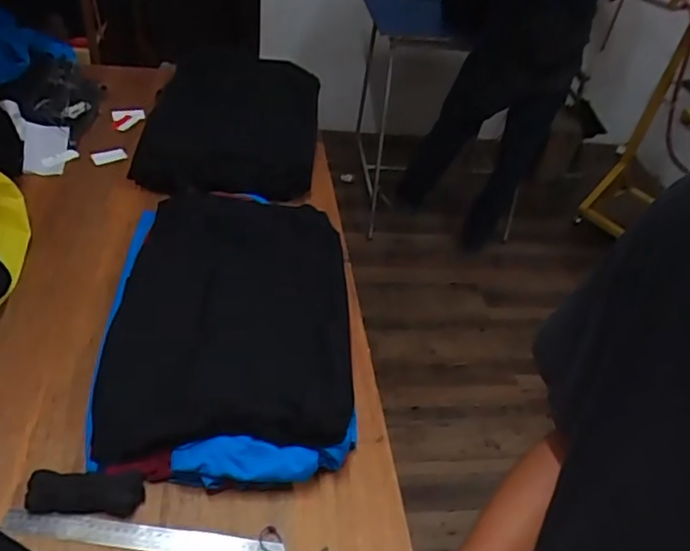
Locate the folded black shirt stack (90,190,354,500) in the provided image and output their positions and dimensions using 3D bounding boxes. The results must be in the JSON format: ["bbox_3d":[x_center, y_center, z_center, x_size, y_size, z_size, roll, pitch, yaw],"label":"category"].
[{"bbox_3d":[-0.173,0.052,0.915,0.354,0.077,0.550,2,42,-8],"label":"folded black shirt stack"}]

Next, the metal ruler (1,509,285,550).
[{"bbox_3d":[-0.231,0.305,0.686,0.317,0.005,0.032,9,51,-3],"label":"metal ruler"}]

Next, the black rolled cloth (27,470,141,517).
[{"bbox_3d":[-0.308,0.258,0.700,0.127,0.029,0.047,5,42,-5],"label":"black rolled cloth"}]

